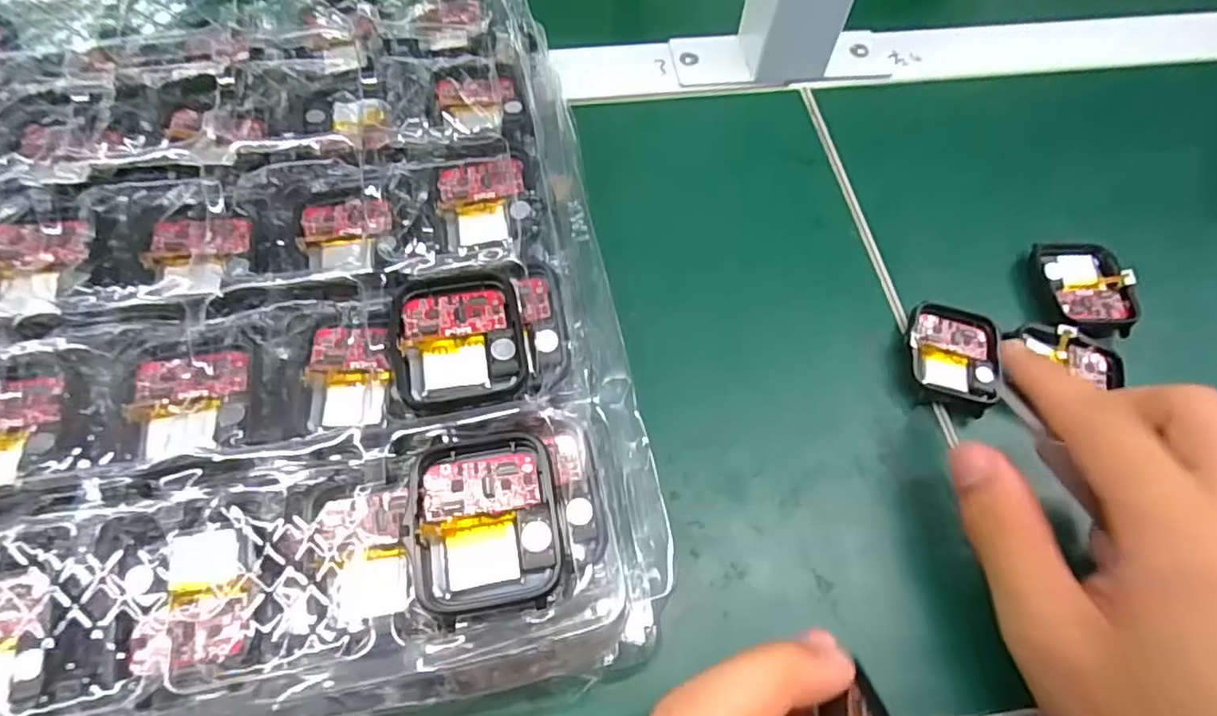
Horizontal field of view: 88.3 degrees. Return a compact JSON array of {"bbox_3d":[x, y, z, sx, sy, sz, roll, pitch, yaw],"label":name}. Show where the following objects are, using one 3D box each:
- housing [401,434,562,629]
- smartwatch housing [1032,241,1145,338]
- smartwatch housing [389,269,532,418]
[{"bbox_3d":[-0.032,0.042,0.163,0.037,0.006,0.044,-9,63,-7],"label":"housing"},{"bbox_3d":[0.209,-0.032,0.276,0.038,0.007,0.045,3,62,-2],"label":"smartwatch housing"},{"bbox_3d":[-0.045,-0.006,0.190,0.037,0.010,0.045,-9,63,-8],"label":"smartwatch housing"}]

